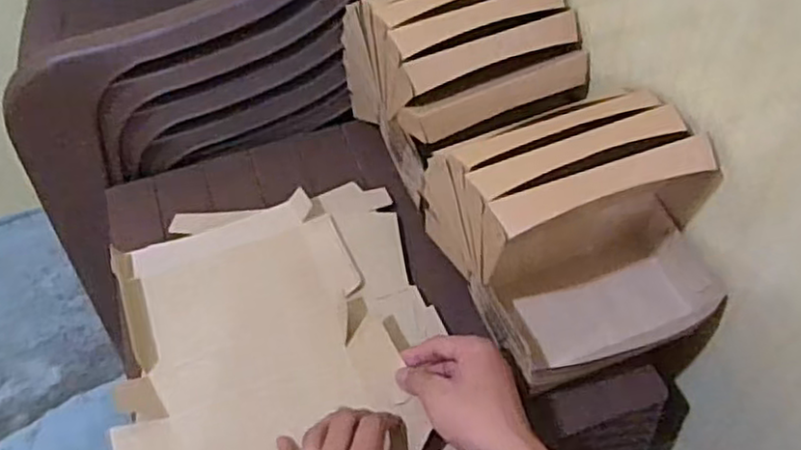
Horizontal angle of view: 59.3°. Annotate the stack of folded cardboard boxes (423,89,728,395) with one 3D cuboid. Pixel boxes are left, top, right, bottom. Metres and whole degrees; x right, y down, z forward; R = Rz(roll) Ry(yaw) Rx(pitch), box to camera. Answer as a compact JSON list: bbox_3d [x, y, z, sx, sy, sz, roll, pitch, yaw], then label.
[{"bbox_3d":[0.147,-0.006,0.594,0.188,0.161,0.200,-17,52,-12],"label":"stack of folded cardboard boxes"}]

